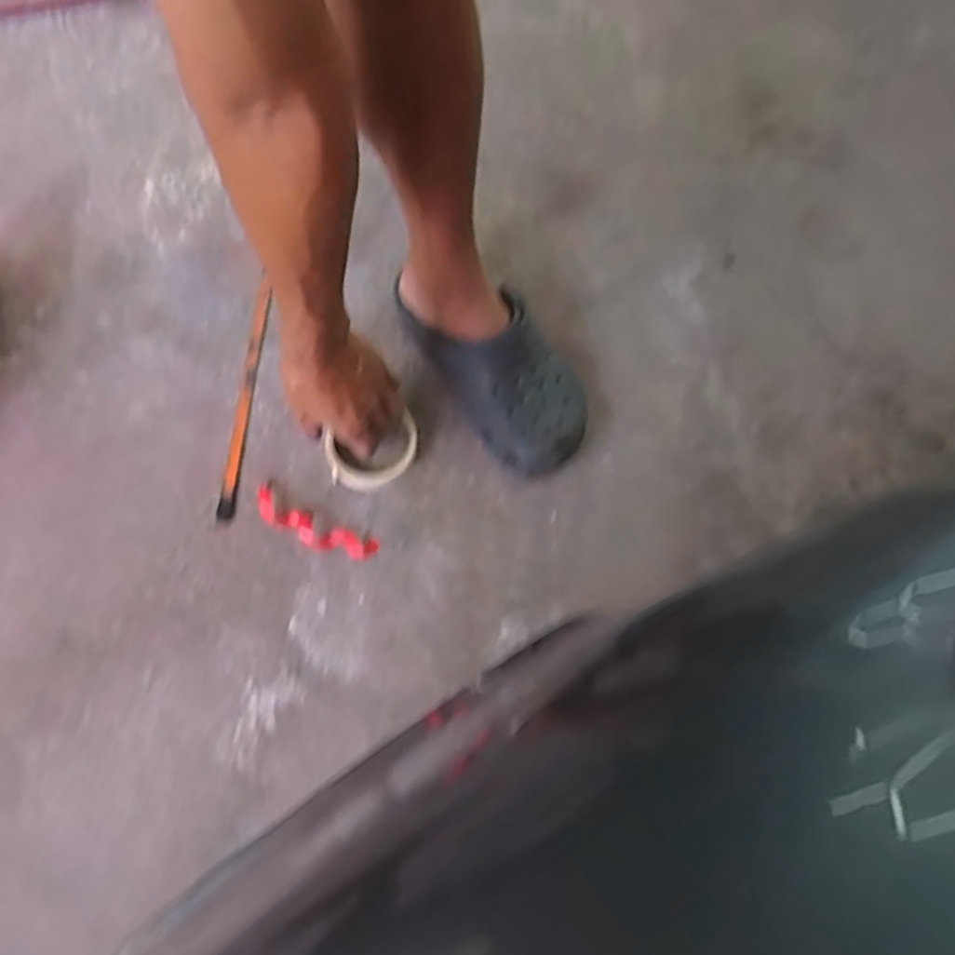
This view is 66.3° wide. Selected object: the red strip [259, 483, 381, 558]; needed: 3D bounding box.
[{"bbox_3d":[-0.161,0.048,0.707,0.129,0.021,0.033,25,72,7],"label":"red strip"}]

